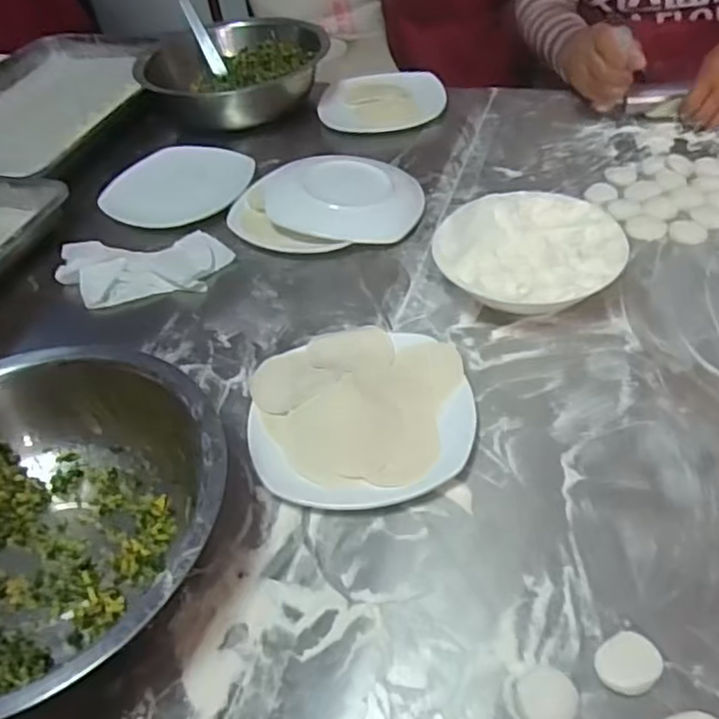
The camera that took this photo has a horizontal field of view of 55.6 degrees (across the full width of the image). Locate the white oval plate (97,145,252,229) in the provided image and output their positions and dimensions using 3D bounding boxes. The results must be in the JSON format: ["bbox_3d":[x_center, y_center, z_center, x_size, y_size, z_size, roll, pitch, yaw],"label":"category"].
[{"bbox_3d":[-0.228,-0.220,0.869,0.167,0.023,0.170,9,46,17],"label":"white oval plate"}]

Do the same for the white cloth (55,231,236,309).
[{"bbox_3d":[-0.242,-0.104,0.758,0.187,0.021,0.108,-9,43,-2],"label":"white cloth"}]

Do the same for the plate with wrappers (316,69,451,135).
[{"bbox_3d":[0.034,-0.379,1.003,0.180,0.027,0.159,1,44,8],"label":"plate with wrappers"}]

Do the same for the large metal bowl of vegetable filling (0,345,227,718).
[{"bbox_3d":[-0.228,0.117,0.461,0.274,0.107,0.265,-4,43,4],"label":"large metal bowl of vegetable filling"}]

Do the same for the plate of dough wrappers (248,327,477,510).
[{"bbox_3d":[0.002,0.042,0.564,0.178,0.029,0.169,-4,43,4],"label":"plate of dough wrappers"}]

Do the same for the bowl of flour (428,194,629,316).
[{"bbox_3d":[0.161,-0.089,0.646,0.167,0.071,0.154,-4,45,4],"label":"bowl of flour"}]

